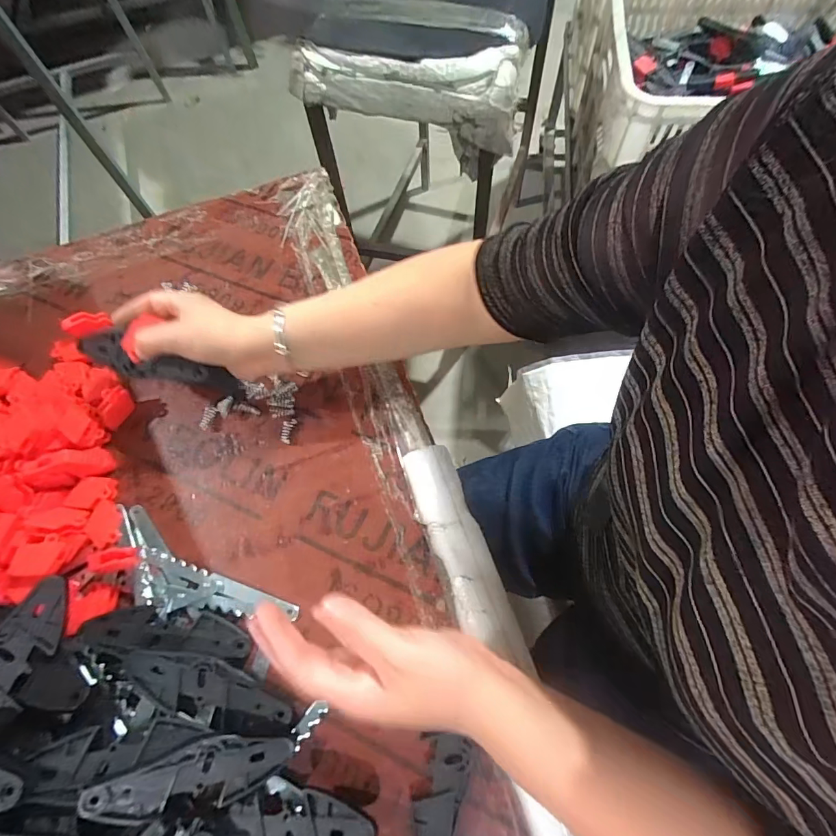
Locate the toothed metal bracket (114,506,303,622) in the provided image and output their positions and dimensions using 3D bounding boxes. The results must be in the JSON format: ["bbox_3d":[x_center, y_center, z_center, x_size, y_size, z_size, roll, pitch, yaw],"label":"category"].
[{"bbox_3d":[-0.196,0.140,0.369,0.186,0.014,0.057,26,71,13],"label":"toothed metal bracket"}]

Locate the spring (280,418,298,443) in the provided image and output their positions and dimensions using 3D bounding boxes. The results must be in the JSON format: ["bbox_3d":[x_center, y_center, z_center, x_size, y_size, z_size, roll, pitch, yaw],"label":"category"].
[{"bbox_3d":[-0.127,0.012,0.424,0.011,0.007,0.026,12,69,8],"label":"spring"}]

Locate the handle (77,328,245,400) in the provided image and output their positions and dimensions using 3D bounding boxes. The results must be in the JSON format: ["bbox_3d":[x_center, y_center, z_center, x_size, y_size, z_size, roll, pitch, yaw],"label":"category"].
[{"bbox_3d":[-0.228,-0.049,0.385,0.155,0.024,0.029,15,69,5],"label":"handle"}]

